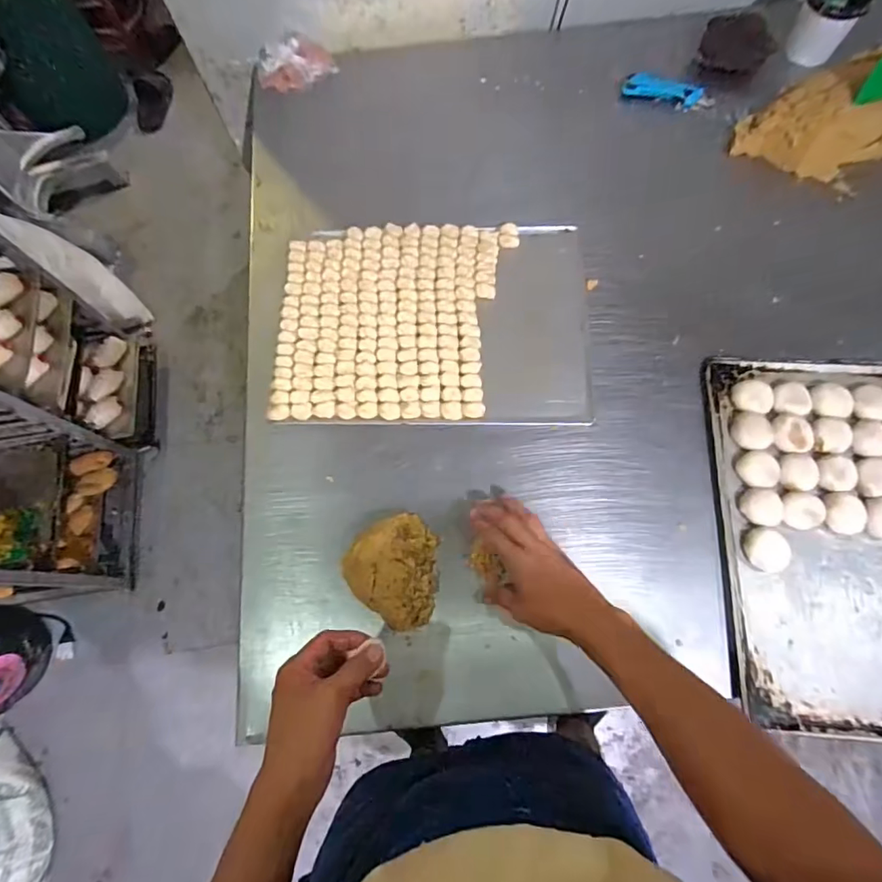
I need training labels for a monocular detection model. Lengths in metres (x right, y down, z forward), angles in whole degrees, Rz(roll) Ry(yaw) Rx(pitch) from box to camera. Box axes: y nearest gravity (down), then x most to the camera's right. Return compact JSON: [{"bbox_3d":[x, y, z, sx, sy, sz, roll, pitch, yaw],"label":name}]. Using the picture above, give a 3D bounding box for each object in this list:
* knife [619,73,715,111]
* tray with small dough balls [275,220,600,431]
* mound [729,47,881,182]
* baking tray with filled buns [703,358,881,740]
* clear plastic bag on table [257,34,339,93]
[{"bbox_3d":[0.396,-0.607,0.874,0.156,0.021,0.037,19,73,7],"label":"knife"},{"bbox_3d":[-0.013,-0.184,0.761,0.452,0.027,0.333,1,72,2],"label":"tray with small dough balls"},{"bbox_3d":[0.632,-0.524,0.803,0.303,0.084,0.181,-14,72,-3],"label":"mound"},{"bbox_3d":[0.542,0.111,0.628,0.356,0.030,0.465,4,72,3],"label":"baking tray with filled buns"},{"bbox_3d":[-0.266,-0.692,0.917,0.142,0.057,0.080,-14,72,-3],"label":"clear plastic bag on table"}]

